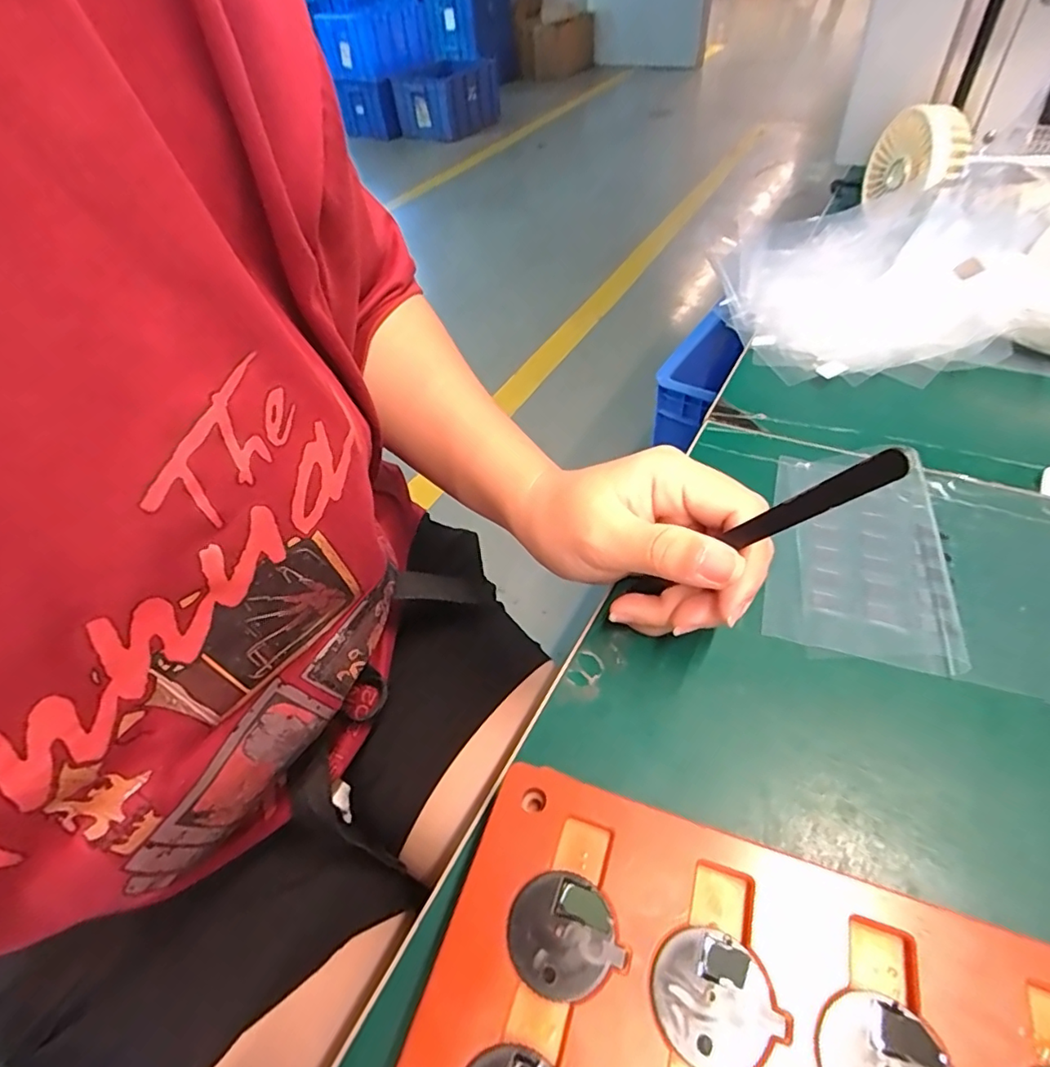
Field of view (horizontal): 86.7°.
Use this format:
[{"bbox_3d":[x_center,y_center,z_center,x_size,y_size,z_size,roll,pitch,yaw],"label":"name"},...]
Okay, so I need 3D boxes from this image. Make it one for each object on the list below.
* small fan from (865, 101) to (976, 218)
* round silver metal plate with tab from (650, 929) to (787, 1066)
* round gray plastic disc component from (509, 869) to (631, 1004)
[{"bbox_3d":[0.313,-0.295,0.447,0.052,0.079,0.088,0,45,3],"label":"small fan"},{"bbox_3d":[0.048,0.117,0.140,0.028,0.004,0.028,-3,48,3],"label":"round silver metal plate with tab"},{"bbox_3d":[0.010,0.108,0.152,0.028,0.004,0.028,-3,48,3],"label":"round gray plastic disc component"}]

